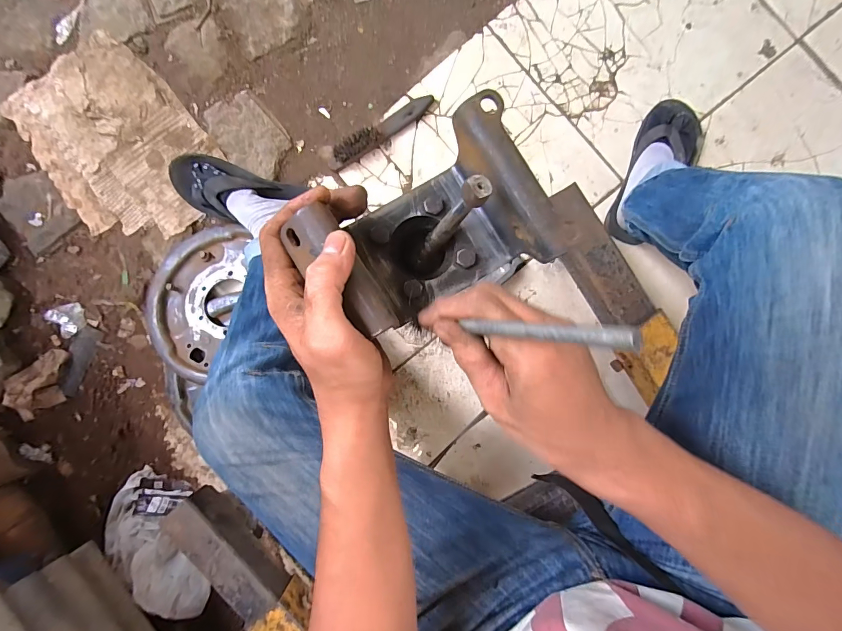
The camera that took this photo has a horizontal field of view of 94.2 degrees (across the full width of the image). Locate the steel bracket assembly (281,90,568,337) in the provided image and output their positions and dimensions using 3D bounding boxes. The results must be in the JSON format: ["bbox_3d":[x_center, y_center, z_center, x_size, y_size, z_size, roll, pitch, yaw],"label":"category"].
[{"bbox_3d":[0.006,-0.051,0.257,0.141,0.095,0.100,-33,89,3],"label":"steel bracket assembly"}]

